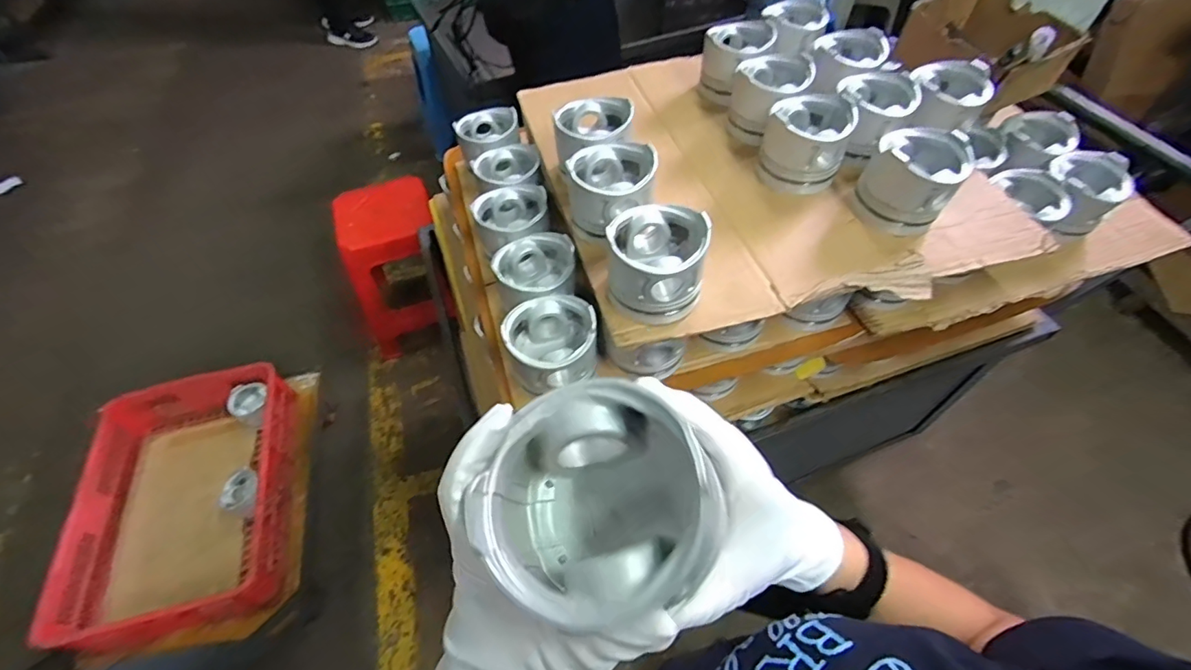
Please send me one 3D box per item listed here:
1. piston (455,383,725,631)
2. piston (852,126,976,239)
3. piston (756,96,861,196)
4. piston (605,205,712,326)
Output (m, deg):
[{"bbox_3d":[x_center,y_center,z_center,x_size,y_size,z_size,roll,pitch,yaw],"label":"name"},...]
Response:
[{"bbox_3d":[0.004,0.080,0.256,0.107,0.072,0.107,-8,65,17],"label":"piston"},{"bbox_3d":[0.383,-0.189,0.640,0.103,0.090,0.096,34,62,23],"label":"piston"},{"bbox_3d":[0.274,-0.248,0.685,0.096,0.089,0.103,-1,54,1],"label":"piston"},{"bbox_3d":[0.065,-0.075,0.571,0.101,0.096,0.102,9,55,9],"label":"piston"}]

